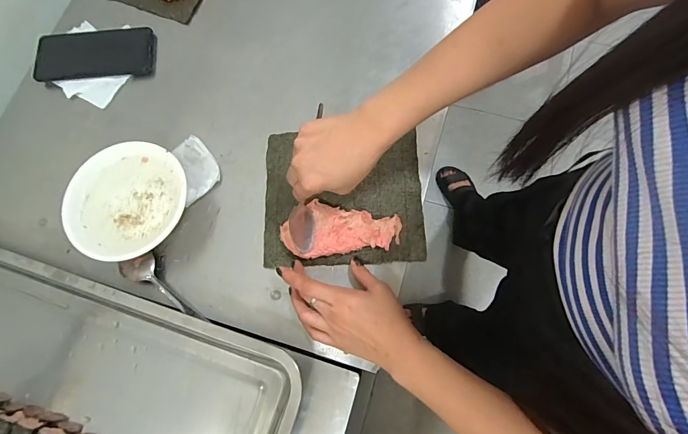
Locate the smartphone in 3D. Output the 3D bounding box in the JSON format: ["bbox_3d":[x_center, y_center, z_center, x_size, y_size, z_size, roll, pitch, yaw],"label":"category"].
[{"bbox_3d":[-0.357,-0.238,0.549,0.160,0.012,0.078,-5,76,-7],"label":"smartphone"}]

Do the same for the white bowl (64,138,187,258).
[{"bbox_3d":[-0.261,-0.017,0.467,0.133,0.044,0.141,-1,74,2],"label":"white bowl"}]

